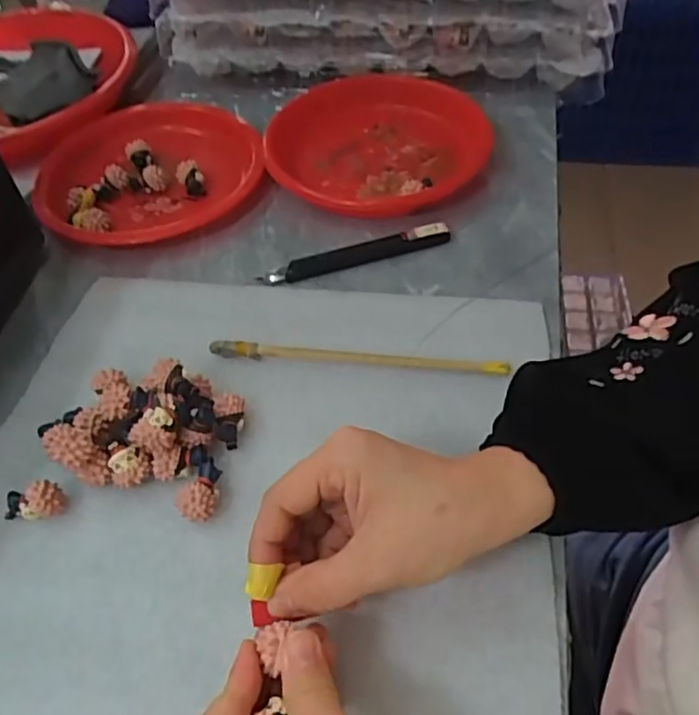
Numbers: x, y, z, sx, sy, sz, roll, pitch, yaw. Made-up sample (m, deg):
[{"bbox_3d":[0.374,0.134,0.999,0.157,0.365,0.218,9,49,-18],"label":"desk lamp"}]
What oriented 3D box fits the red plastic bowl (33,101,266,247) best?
[{"bbox_3d":[-0.161,-0.151,0.533,0.182,0.034,0.160,-18,48,-10],"label":"red plastic bowl"}]

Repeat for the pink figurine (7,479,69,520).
[{"bbox_3d":[-0.168,0.075,0.348,0.032,0.015,0.018,-5,47,2],"label":"pink figurine"}]

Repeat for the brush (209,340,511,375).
[{"bbox_3d":[0.003,0.000,0.397,0.180,0.010,0.009,4,48,10],"label":"brush"}]

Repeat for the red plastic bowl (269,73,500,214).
[{"bbox_3d":[0.024,-0.177,0.538,0.167,0.036,0.183,9,49,14],"label":"red plastic bowl"}]

